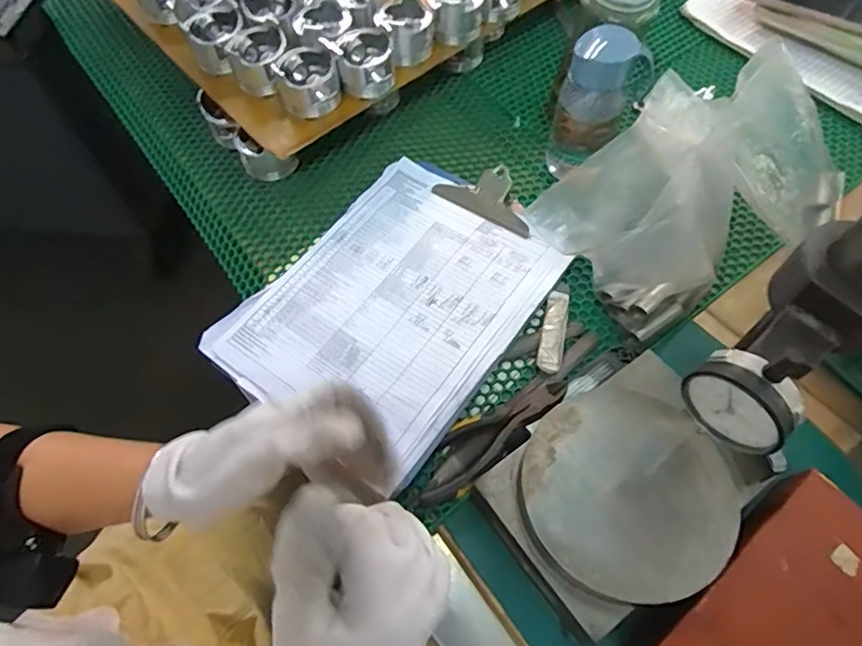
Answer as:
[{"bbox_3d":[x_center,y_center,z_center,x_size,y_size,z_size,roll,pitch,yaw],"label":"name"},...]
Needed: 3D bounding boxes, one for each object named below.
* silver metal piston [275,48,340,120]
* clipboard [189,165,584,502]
[{"bbox_3d":[-0.131,-0.258,0.587,0.060,0.046,0.060,0,63,-1],"label":"silver metal piston"},{"bbox_3d":[-0.028,-0.029,0.533,0.233,0.028,0.310,34,67,15],"label":"clipboard"}]

